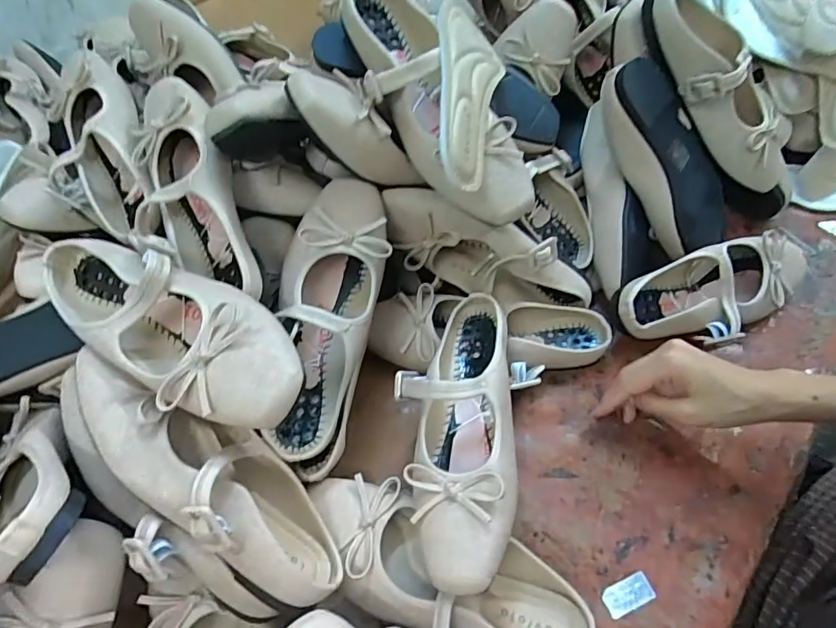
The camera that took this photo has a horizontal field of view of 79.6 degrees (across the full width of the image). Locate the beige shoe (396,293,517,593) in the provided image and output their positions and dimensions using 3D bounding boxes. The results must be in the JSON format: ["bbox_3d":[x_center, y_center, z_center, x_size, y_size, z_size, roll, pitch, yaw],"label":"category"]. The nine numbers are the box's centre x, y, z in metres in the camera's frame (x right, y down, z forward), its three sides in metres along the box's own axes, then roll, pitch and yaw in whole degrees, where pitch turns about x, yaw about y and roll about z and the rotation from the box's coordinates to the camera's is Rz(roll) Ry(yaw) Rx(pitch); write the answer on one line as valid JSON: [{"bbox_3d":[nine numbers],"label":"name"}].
[{"bbox_3d":[0.031,0.086,0.409,0.099,0.058,0.243,5,57,4],"label":"beige shoe"}]

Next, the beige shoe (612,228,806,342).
[{"bbox_3d":[0.307,-0.020,0.504,0.240,0.076,0.086,-22,59,-14],"label":"beige shoe"}]

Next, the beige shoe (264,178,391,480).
[{"bbox_3d":[-0.075,0.007,0.431,0.090,0.080,0.247,7,82,5],"label":"beige shoe"}]

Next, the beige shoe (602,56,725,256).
[{"bbox_3d":[0.255,-0.162,0.514,0.085,0.049,0.202,-40,106,-23],"label":"beige shoe"}]

